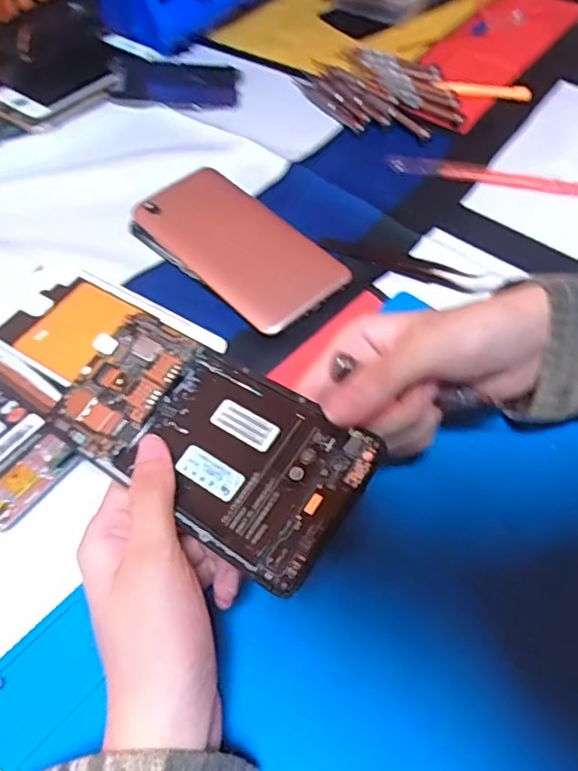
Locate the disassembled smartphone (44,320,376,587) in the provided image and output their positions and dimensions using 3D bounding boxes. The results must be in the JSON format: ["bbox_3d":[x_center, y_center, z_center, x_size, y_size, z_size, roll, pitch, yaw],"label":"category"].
[{"bbox_3d":[-0.037,0.021,0.270,0.144,0.014,0.070,30,62,26],"label":"disassembled smartphone"}]

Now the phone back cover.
[{"bbox_3d":[-0.034,-0.096,0.420,0.152,0.009,0.078,38,66,25],"label":"phone back cover"}]

